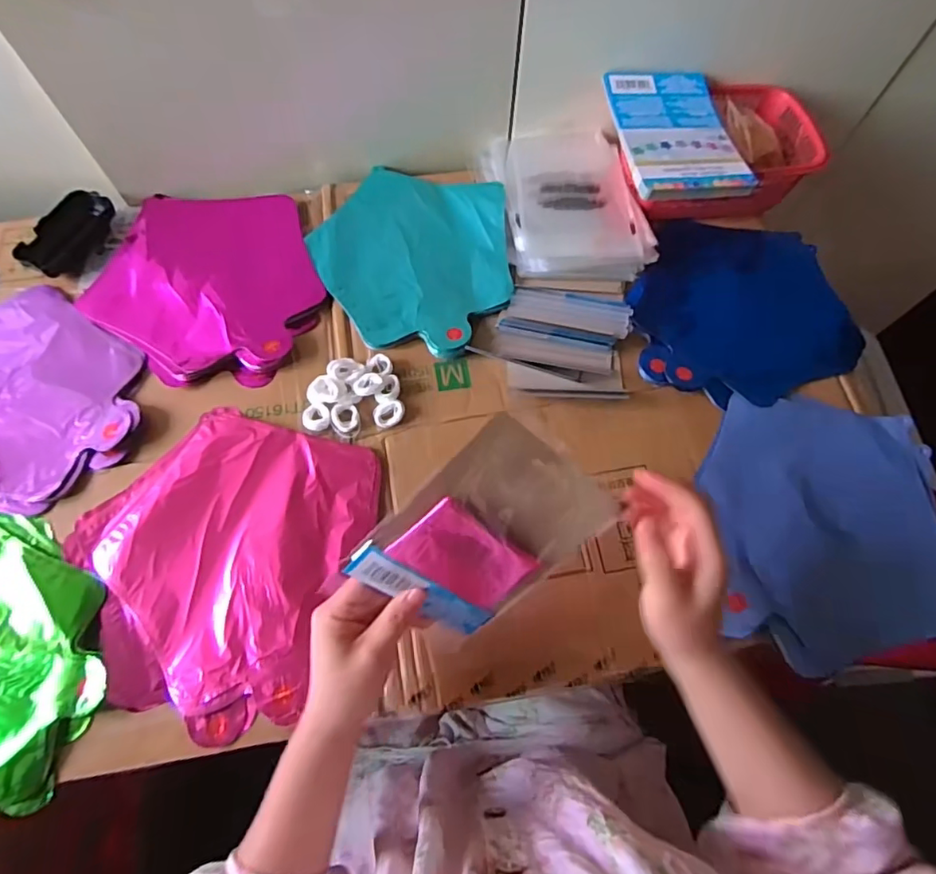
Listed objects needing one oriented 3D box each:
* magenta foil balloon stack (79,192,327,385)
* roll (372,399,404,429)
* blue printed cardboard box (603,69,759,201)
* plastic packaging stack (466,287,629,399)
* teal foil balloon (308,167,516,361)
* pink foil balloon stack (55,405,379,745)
[{"bbox_3d":[-0.266,-0.169,0.574,0.229,0.018,0.239,16,68,5],"label":"magenta foil balloon stack"},{"bbox_3d":[-0.074,-0.021,0.512,0.029,0.012,0.023,-12,68,-7],"label":"roll"},{"bbox_3d":[0.211,-0.314,0.554,0.114,0.019,0.182,-4,67,-3],"label":"blue printed cardboard box"},{"bbox_3d":[0.091,-0.095,0.540,0.134,0.026,0.111,8,67,2],"label":"plastic packaging stack"},{"bbox_3d":[-0.059,-0.200,0.584,0.207,0.016,0.233,7,67,1],"label":"teal foil balloon"},{"bbox_3d":[-0.212,0.097,0.458,0.223,0.009,0.244,17,68,6],"label":"pink foil balloon stack"}]

